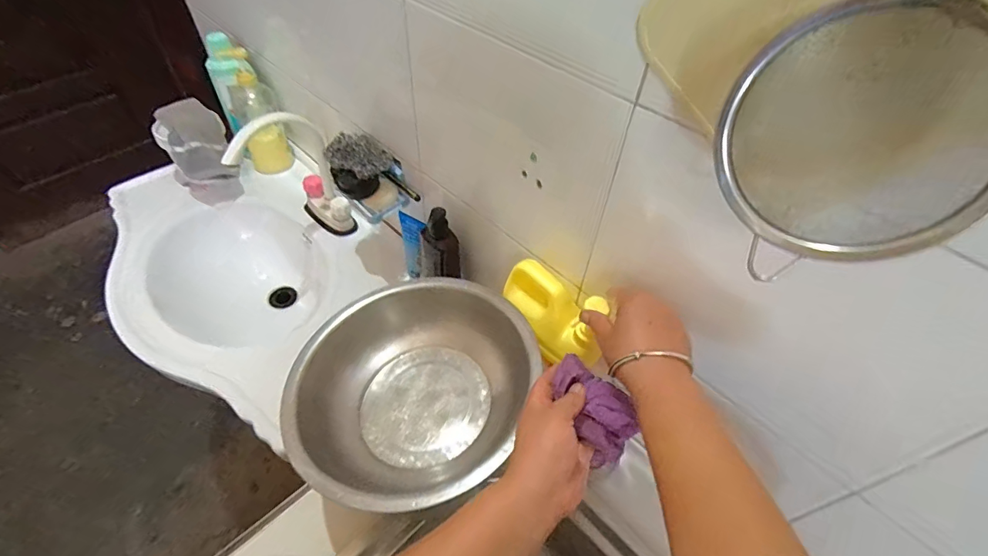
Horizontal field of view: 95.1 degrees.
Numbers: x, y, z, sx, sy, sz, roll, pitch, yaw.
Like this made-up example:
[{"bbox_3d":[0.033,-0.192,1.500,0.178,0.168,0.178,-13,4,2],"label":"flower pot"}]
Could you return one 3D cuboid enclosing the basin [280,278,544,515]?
[{"bbox_3d":[-0.094,0.131,0.532,0.270,0.076,0.270,37,58,27],"label":"basin"}]

